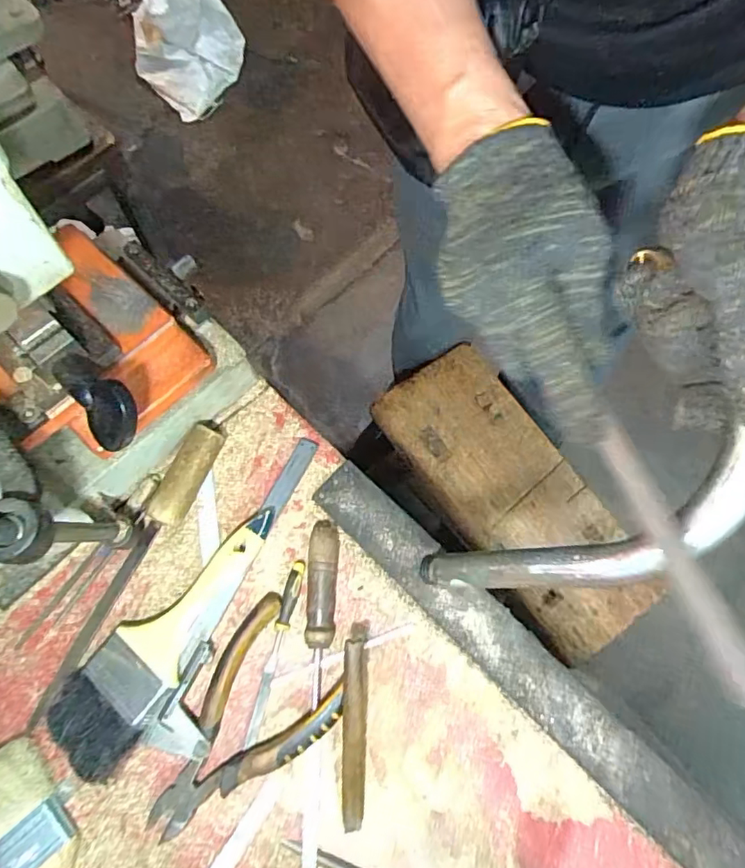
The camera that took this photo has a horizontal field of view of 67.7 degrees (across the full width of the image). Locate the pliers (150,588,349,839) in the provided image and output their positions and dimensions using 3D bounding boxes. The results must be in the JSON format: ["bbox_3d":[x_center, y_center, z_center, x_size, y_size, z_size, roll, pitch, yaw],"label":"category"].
[{"bbox_3d":[-0.094,0.187,0.359,0.142,0.026,0.090,-39,76,-14],"label":"pliers"}]

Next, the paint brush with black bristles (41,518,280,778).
[{"bbox_3d":[-0.141,0.127,0.376,0.060,0.016,0.187,31,72,9],"label":"paint brush with black bristles"}]

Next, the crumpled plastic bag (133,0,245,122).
[{"bbox_3d":[-0.485,-0.995,1.384,0.311,0.071,0.300,40,77,-29],"label":"crumpled plastic bag"}]

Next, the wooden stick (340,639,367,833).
[{"bbox_3d":[-0.012,0.192,0.354,0.015,0.014,0.123,1,93,-1],"label":"wooden stick"}]

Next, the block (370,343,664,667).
[{"bbox_3d":[0.159,0.070,0.639,0.155,0.036,0.359,-32,74,-12],"label":"block"}]

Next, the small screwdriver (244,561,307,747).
[{"bbox_3d":[-0.066,0.148,0.381,0.011,0.012,0.119,13,70,3],"label":"small screwdriver"}]

